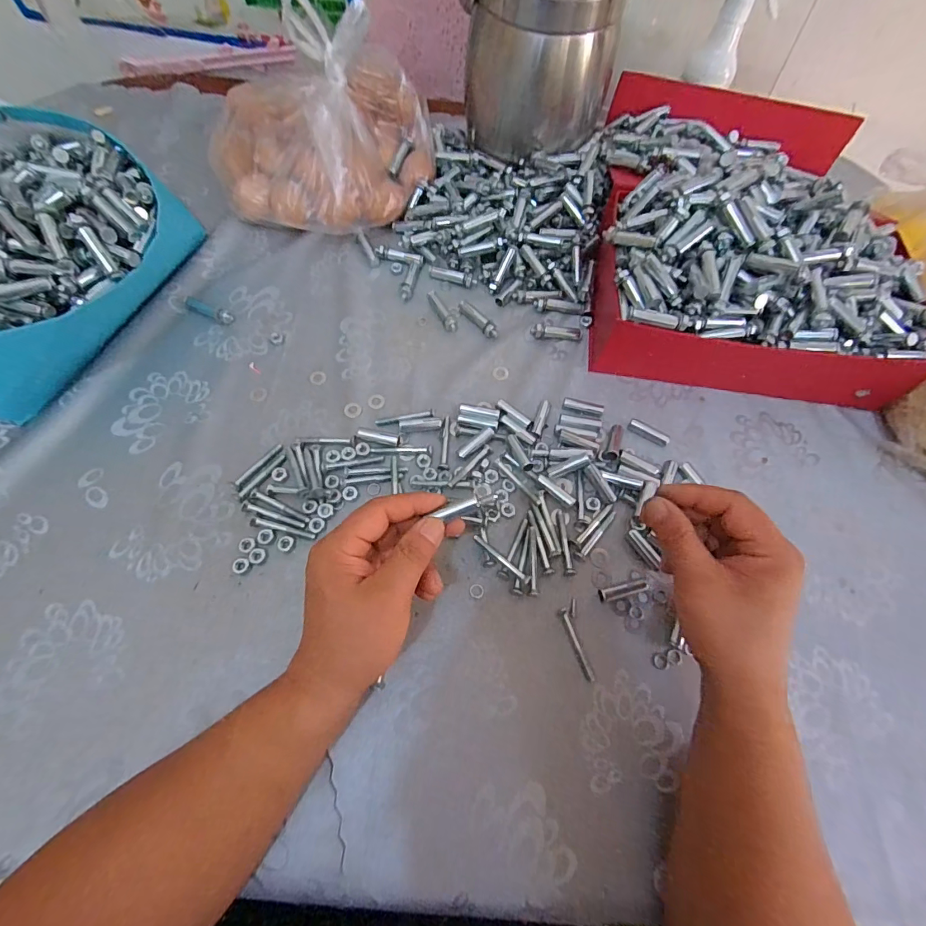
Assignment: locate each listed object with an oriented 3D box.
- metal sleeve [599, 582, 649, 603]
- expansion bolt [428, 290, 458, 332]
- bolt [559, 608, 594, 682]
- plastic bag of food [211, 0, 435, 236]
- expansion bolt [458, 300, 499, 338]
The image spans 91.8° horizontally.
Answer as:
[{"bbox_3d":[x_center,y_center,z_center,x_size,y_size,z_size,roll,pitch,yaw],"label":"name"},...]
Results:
[{"bbox_3d":[0.134,0.104,0.371,0.044,0.013,0.010,-12,68,-9],"label":"metal sleeve"},{"bbox_3d":[-0.022,-0.164,0.476,0.015,0.009,0.058,-20,69,-12],"label":"expansion bolt"},{"bbox_3d":[0.090,0.143,0.354,0.008,0.004,0.056,-17,68,-11],"label":"bolt"},{"bbox_3d":[-0.152,-0.359,0.480,0.231,0.159,0.167,1,66,-3],"label":"plastic bag of food"},{"bbox_3d":[0.016,-0.154,0.476,0.015,0.009,0.057,-38,73,-18],"label":"expansion bolt"}]

